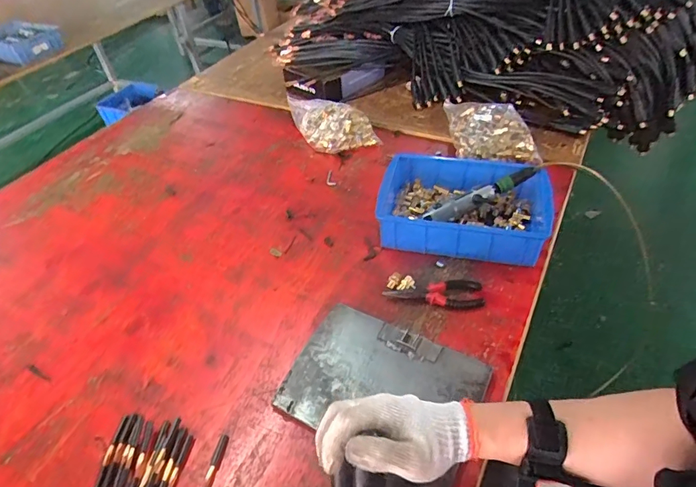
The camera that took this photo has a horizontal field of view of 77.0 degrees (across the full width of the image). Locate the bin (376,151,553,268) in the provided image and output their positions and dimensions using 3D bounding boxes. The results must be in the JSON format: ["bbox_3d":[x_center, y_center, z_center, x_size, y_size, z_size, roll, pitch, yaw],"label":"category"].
[{"bbox_3d":[0.216,-0.064,0.824,0.310,0.088,0.199,7,45,12],"label":"bin"}]

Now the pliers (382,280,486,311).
[{"bbox_3d":[0.143,0.081,0.722,0.158,0.021,0.048,-4,44,1],"label":"pliers"}]

